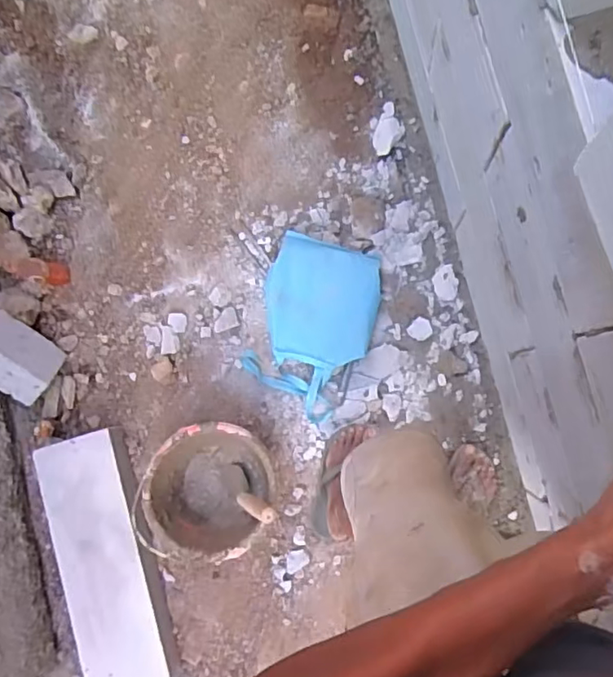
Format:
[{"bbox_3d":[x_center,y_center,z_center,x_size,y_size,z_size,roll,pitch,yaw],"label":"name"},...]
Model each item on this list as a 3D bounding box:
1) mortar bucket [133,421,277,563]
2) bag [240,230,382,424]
[{"bbox_3d":[-0.213,0.342,1.287,0.284,0.180,0.288,-1,86,8],"label":"mortar bucket"},{"bbox_3d":[0.014,-0.025,1.345,0.274,0.058,0.400,19,89,9],"label":"bag"}]

